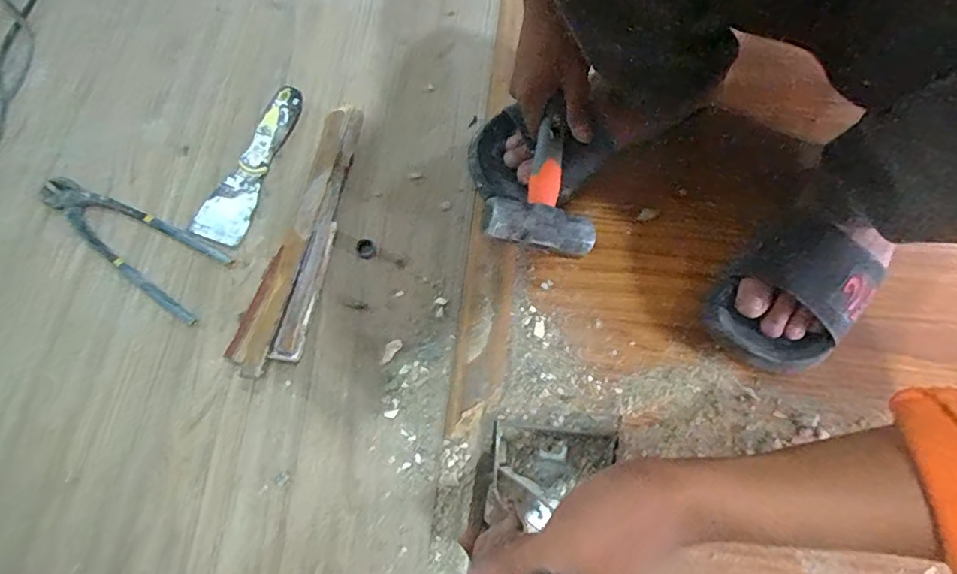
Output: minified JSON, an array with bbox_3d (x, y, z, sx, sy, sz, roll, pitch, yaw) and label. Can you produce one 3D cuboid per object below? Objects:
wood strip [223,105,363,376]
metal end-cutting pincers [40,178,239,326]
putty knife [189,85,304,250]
[{"bbox_3d":[-0.181,-0.058,0.552,0.046,0.024,0.299,15,70,6],"label":"wood strip"},{"bbox_3d":[-0.360,-0.050,0.556,0.226,0.014,0.075,29,72,11],"label":"metal end-cutting pincers"},{"bbox_3d":[-0.251,-0.137,0.587,0.054,0.029,0.187,16,70,7],"label":"putty knife"}]

